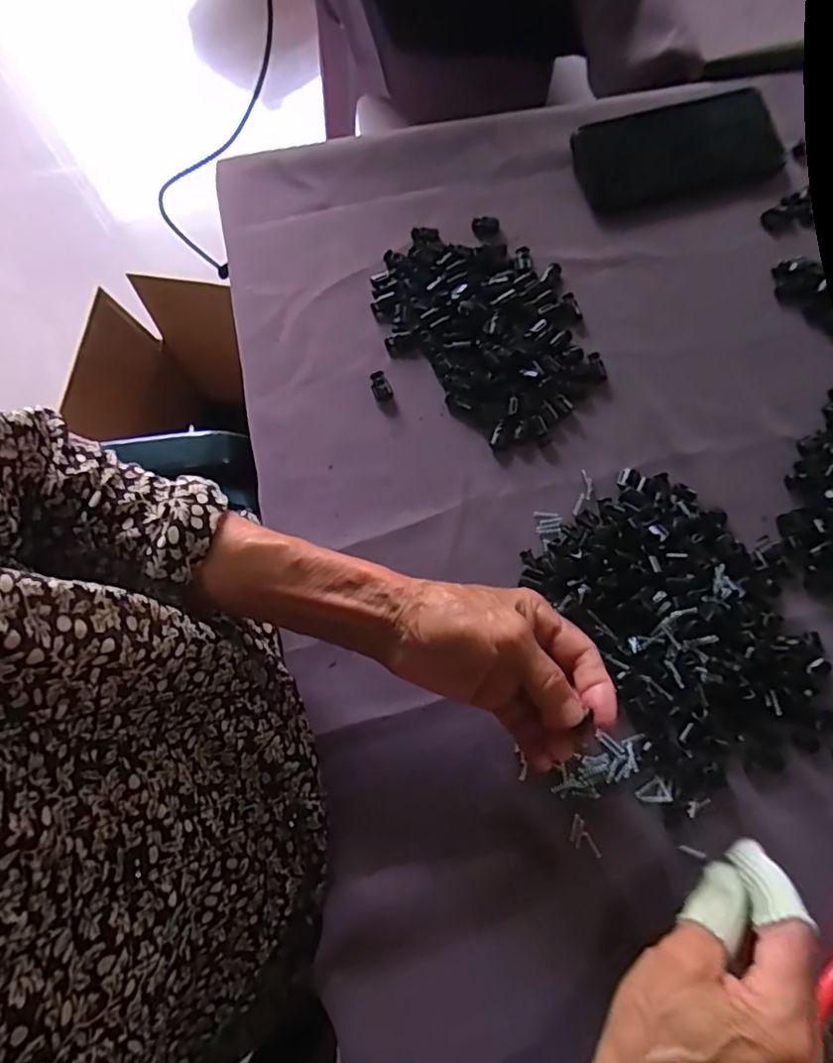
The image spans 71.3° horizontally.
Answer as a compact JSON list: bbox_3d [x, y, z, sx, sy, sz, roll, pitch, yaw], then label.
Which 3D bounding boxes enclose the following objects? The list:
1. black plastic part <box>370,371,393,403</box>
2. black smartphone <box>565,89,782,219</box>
[{"bbox_3d":[-0.026,-0.104,0.418,0.013,0.009,0.021,-20,76,-4],"label":"black plastic part"},{"bbox_3d":[0.208,-0.304,0.465,0.158,0.013,0.075,-15,76,-2],"label":"black smartphone"}]

